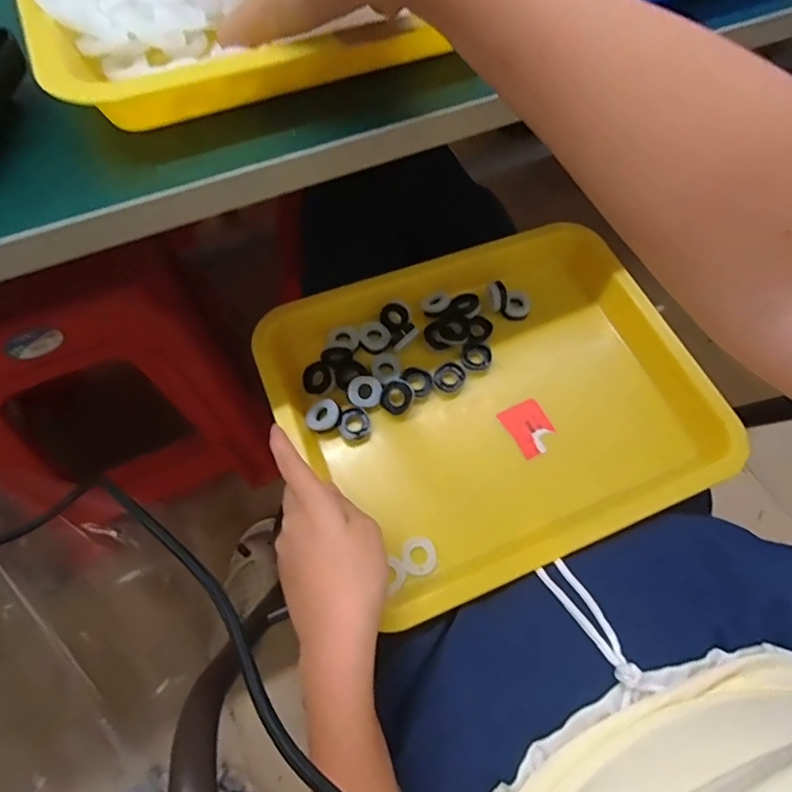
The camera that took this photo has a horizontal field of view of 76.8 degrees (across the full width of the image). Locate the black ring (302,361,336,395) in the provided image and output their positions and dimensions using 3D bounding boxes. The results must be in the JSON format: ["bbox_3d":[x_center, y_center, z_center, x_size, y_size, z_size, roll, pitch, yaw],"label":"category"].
[{"bbox_3d":[-0.063,-0.014,0.410,0.026,0.009,0.026,1,83,-4],"label":"black ring"}]

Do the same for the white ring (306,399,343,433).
[{"bbox_3d":[-0.056,0.016,0.393,0.026,0.008,0.025,-4,74,10],"label":"white ring"}]

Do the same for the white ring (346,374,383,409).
[{"bbox_3d":[-0.024,-0.003,0.399,0.027,0.005,0.026,1,87,-13],"label":"white ring"}]

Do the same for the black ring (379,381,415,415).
[{"bbox_3d":[0.001,0.001,0.401,0.027,0.005,0.025,0,94,2],"label":"black ring"}]

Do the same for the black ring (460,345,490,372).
[{"bbox_3d":[0.068,-0.033,0.423,0.025,0.008,0.023,1,61,-1],"label":"black ring"}]

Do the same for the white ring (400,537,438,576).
[{"bbox_3d":[0.016,0.115,0.360,0.026,0.004,0.027,1,61,-1],"label":"white ring"}]

